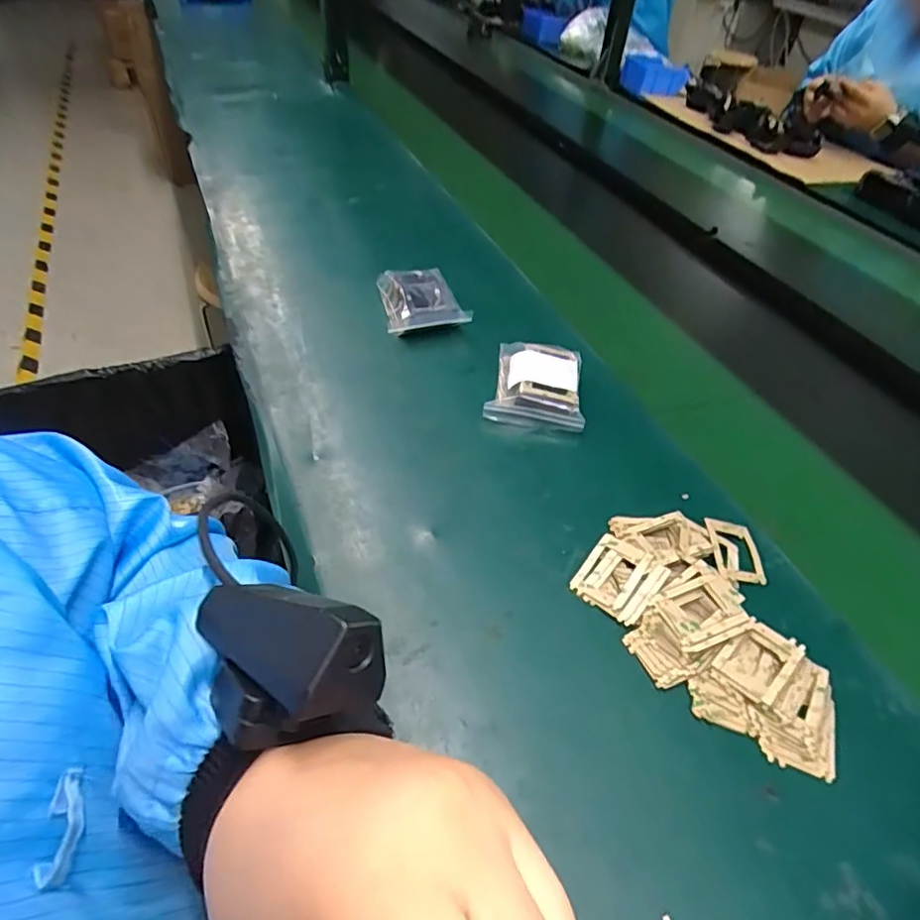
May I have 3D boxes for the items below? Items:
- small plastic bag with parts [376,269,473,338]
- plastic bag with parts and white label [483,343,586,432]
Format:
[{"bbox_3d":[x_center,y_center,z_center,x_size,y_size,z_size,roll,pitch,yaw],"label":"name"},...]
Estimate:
[{"bbox_3d":[-0.041,-0.175,0.631,0.087,0.037,0.096,-8,48,-10],"label":"small plastic bag with parts"},{"bbox_3d":[0.073,-0.074,0.541,0.085,0.031,0.097,9,46,2],"label":"plastic bag with parts and white label"}]

